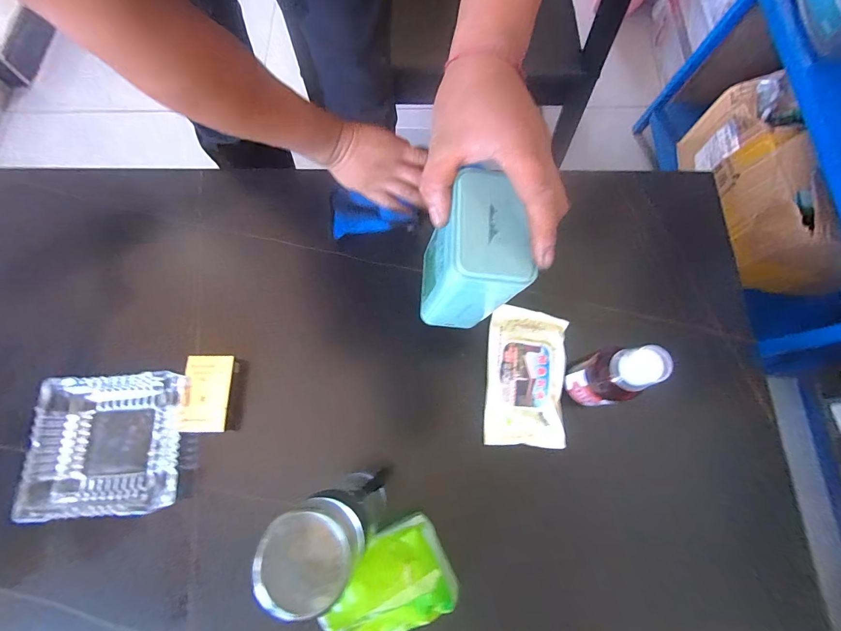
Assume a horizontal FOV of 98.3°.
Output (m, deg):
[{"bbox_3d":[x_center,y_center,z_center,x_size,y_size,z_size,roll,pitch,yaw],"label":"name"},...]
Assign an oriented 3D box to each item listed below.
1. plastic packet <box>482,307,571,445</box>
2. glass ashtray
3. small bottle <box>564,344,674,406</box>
[{"bbox_3d":[0.126,0.071,0.434,0.088,0.031,0.159,5,73,2],"label":"plastic packet"},{"bbox_3d":[-0.356,0.148,0.425,0.145,0.057,0.148,-4,73,-1],"label":"glass ashtray"},{"bbox_3d":[0.194,0.062,0.371,0.042,0.123,0.050,-16,73,-5],"label":"small bottle"}]

